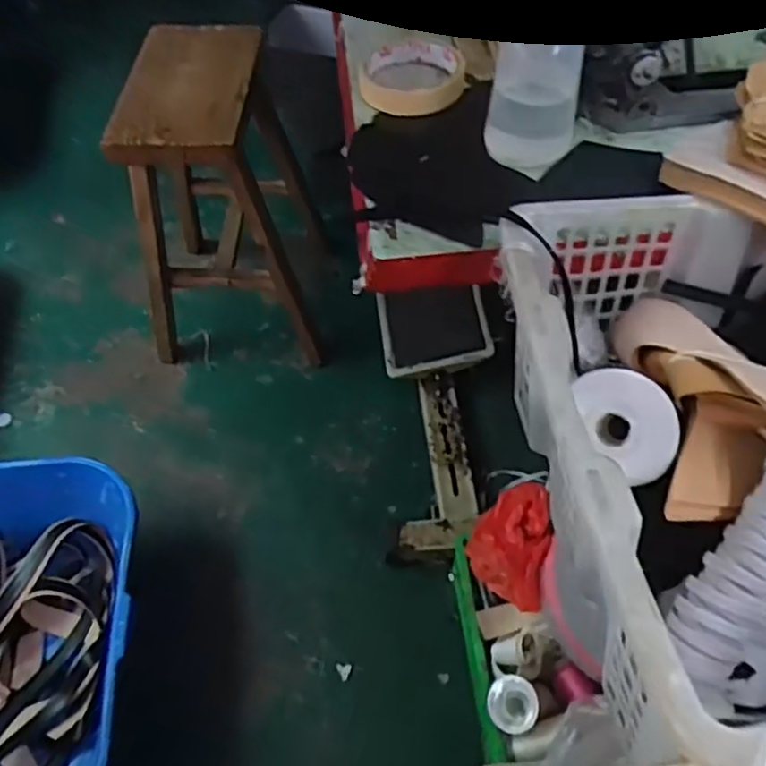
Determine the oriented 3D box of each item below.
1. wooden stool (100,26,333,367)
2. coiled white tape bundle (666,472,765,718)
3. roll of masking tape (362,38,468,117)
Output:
[{"bbox_3d":[-0.269,-0.295,1.163,0.285,0.494,0.302,0,55,2],"label":"wooden stool"},{"bbox_3d":[0.200,0.105,0.383,0.048,0.148,0.050,25,16,18],"label":"coiled white tape bundle"},{"bbox_3d":[0.027,-0.259,0.591,0.086,0.024,0.086,1,55,3],"label":"roll of masking tape"}]

